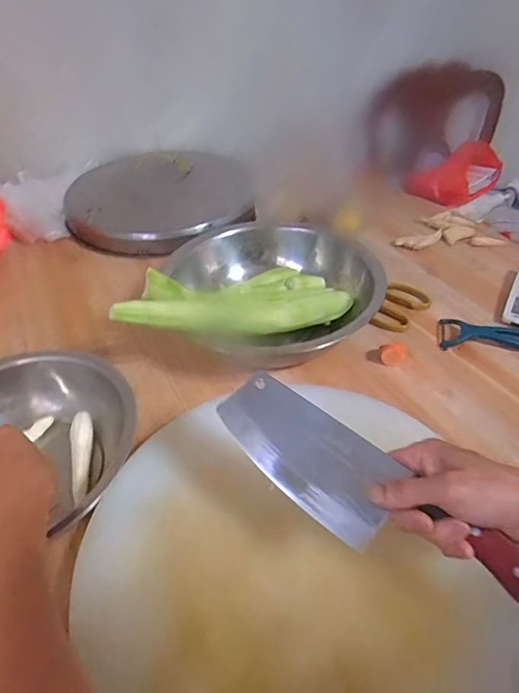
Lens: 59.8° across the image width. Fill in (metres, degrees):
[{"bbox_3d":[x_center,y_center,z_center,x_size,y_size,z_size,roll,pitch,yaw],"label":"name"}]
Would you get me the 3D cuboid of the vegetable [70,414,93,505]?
[{"bbox_3d":[-0.216,0.132,0.541,0.025,0.016,0.122,-9,44,-6],"label":"vegetable"}]

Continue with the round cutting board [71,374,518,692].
[{"bbox_3d":[0.025,0.198,0.431,0.357,0.039,0.398,-13,45,-10],"label":"round cutting board"}]

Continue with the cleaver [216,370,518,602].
[{"bbox_3d":[0.085,0.123,0.395,0.284,0.022,0.082,30,78,24],"label":"cleaver"}]

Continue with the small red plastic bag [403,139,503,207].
[{"bbox_3d":[0.474,-0.423,1.103,0.210,0.113,0.120,-19,46,-16],"label":"small red plastic bag"}]

